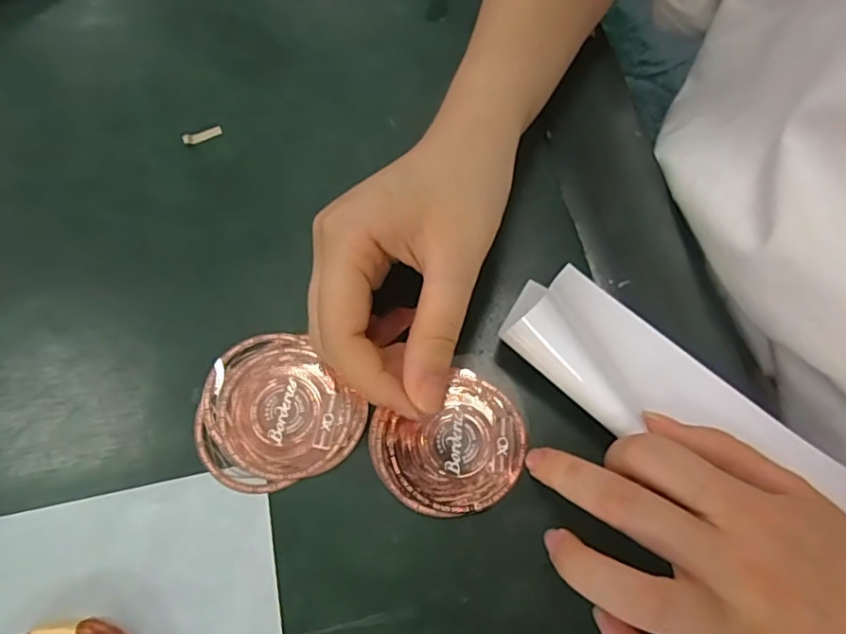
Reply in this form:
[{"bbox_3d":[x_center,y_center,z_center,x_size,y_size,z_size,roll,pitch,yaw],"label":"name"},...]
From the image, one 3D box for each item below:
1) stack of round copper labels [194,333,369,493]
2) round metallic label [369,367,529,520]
[{"bbox_3d":[-0.071,0.045,0.268,0.068,0.004,0.073,-40,73,-12],"label":"stack of round copper labels"},{"bbox_3d":[0.013,0.058,0.257,0.066,0.004,0.056,-30,71,-9],"label":"round metallic label"}]

